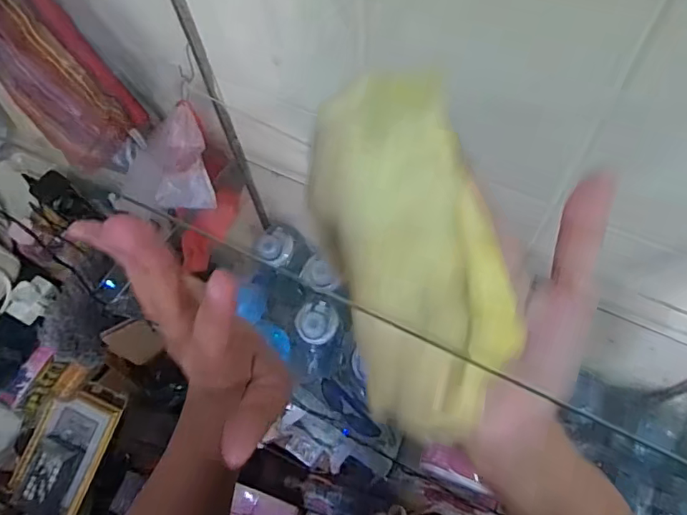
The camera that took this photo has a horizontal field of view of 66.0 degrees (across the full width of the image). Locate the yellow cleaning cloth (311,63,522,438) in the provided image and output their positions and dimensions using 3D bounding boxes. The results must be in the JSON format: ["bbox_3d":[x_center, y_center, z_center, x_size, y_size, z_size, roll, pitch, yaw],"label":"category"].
[{"bbox_3d":[0.028,-0.005,0.222,0.068,0.040,0.150,-12,79,-2],"label":"yellow cleaning cloth"}]

